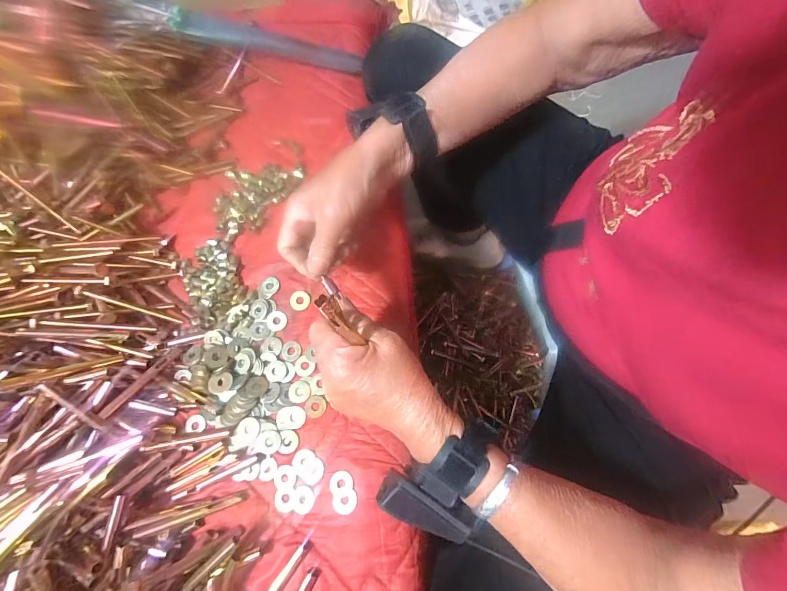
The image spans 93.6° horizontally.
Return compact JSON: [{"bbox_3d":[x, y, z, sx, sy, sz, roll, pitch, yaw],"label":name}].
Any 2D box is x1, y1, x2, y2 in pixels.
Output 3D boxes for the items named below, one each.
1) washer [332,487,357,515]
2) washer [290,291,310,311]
[{"bbox_3d":[-0.045,0.189,0.339,0.023,0.004,0.021,-1,72,4],"label":"washer"},{"bbox_3d":[-0.103,0.006,0.409,0.021,0.004,0.022,-6,72,3],"label":"washer"}]

